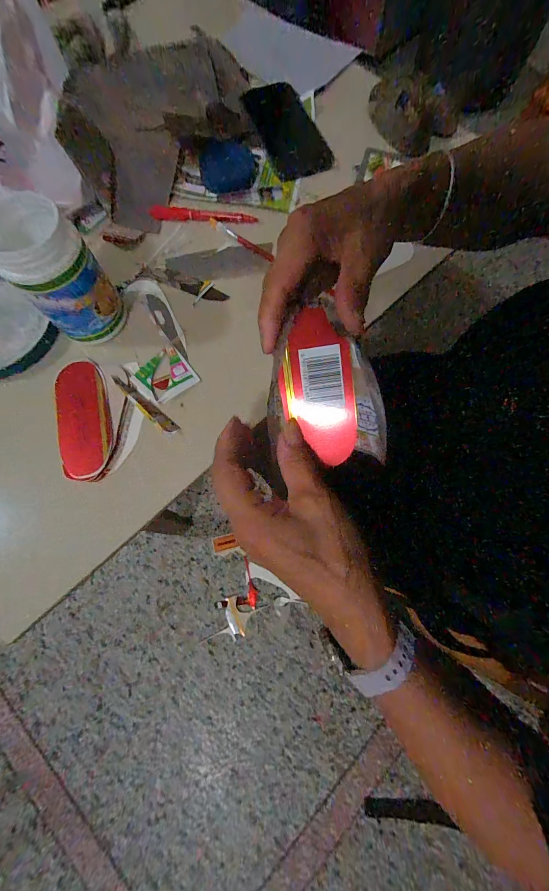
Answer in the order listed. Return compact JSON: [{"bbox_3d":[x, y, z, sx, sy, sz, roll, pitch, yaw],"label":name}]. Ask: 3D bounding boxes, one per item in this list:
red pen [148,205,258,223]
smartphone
[{"bbox_3d":[-0.089,-0.287,0.398,0.130,0.010,0.018,2,74,1],"label":"red pen"},{"bbox_3d":[0.019,-0.433,0.441,0.085,0.013,0.154,-27,86,-9],"label":"smartphone"}]

